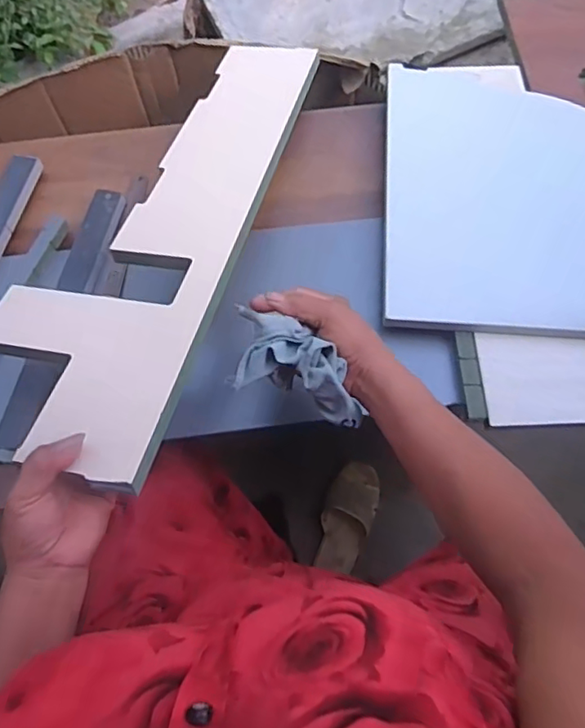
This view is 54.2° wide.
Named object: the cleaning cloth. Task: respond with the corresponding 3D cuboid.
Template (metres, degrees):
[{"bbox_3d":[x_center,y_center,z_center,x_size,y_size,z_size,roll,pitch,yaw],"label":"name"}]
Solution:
[{"bbox_3d":[0.007,0.003,0.483,0.105,0.054,0.061,15,71,7],"label":"cleaning cloth"}]

